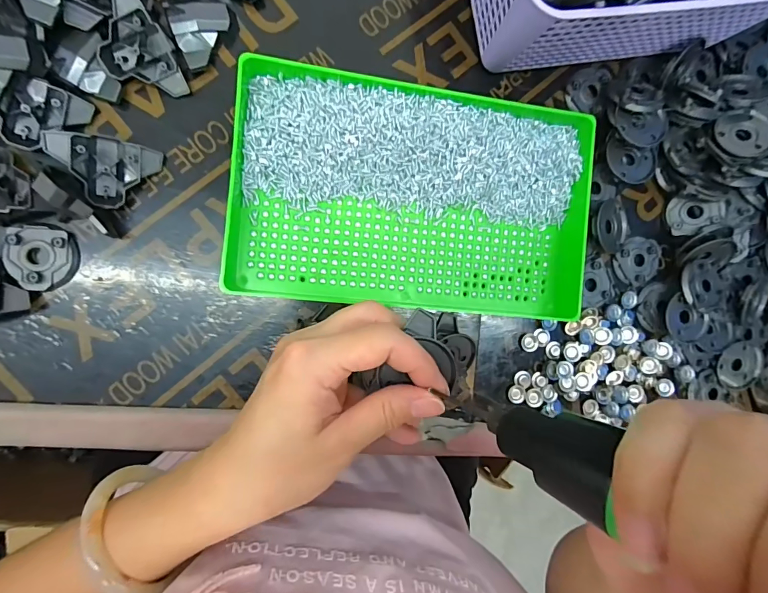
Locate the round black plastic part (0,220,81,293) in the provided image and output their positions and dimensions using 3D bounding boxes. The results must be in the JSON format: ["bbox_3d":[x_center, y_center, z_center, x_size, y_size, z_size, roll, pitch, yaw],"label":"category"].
[{"bbox_3d":[-0.221,-0.026,0.259,0.040,0.007,0.043,0,89,-10],"label":"round black plastic part"}]

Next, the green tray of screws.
[{"bbox_3d":[0.028,-0.066,0.282,0.252,0.039,0.147,4,89,-9],"label":"green tray of screws"}]

